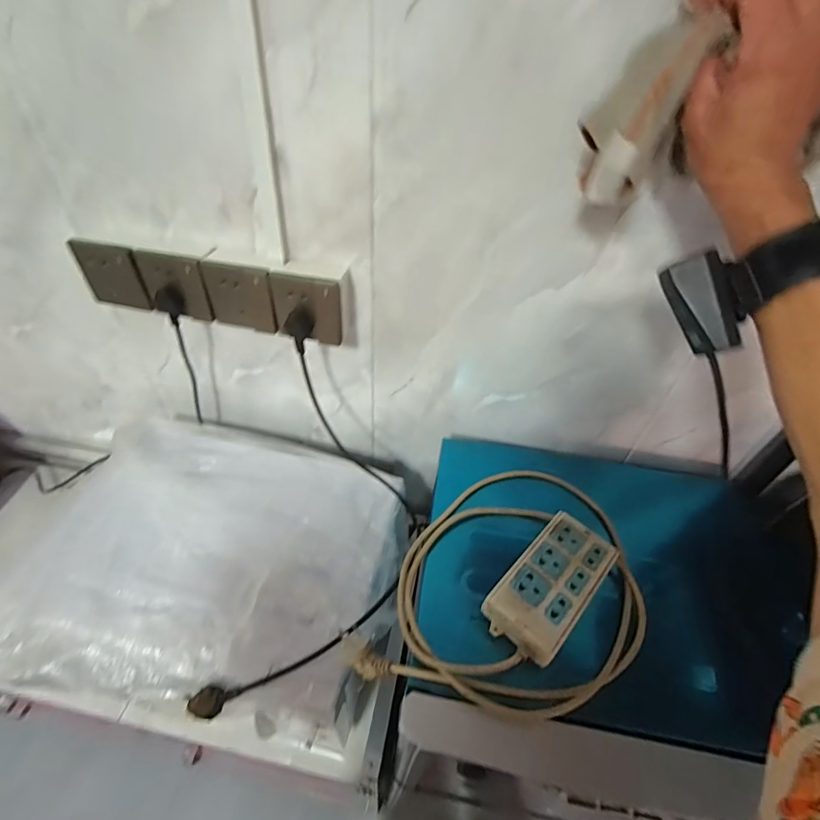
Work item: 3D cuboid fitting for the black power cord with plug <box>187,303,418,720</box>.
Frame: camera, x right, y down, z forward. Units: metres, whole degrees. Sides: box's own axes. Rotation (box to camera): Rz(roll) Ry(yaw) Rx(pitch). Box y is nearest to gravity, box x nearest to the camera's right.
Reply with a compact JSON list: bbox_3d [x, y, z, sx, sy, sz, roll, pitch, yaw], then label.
[{"bbox_3d":[-0.103,0.117,0.560,0.215,0.187,0.459,5,81,1],"label":"black power cord with plug"}]

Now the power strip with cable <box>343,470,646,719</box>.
[{"bbox_3d":[0.122,0.183,0.452,0.239,0.052,0.307,25,48,21],"label":"power strip with cable"}]

